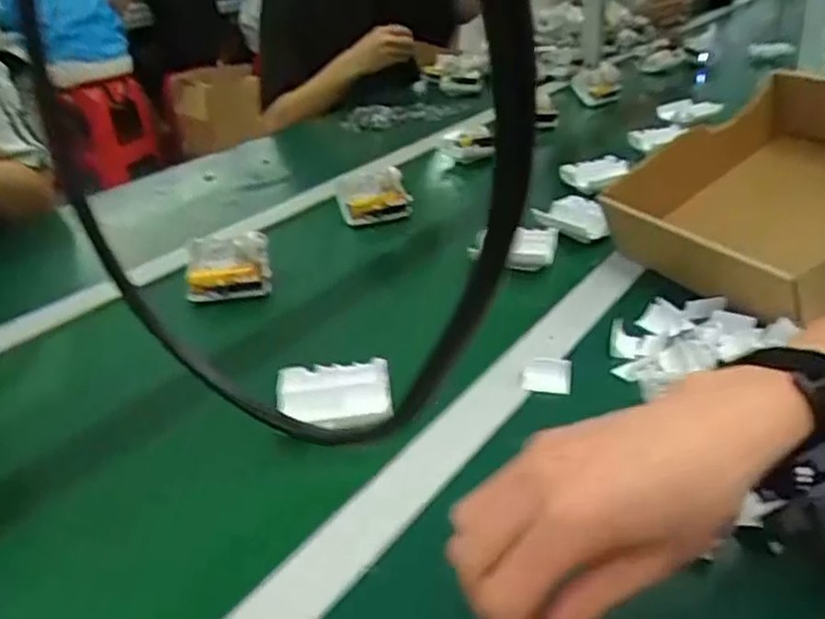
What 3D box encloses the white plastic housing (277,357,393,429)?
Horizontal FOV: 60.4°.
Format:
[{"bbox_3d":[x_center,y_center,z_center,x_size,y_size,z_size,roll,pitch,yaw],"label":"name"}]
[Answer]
[{"bbox_3d":[-0.058,0.063,0.528,0.082,0.024,0.049,-5,31,-3],"label":"white plastic housing"}]

